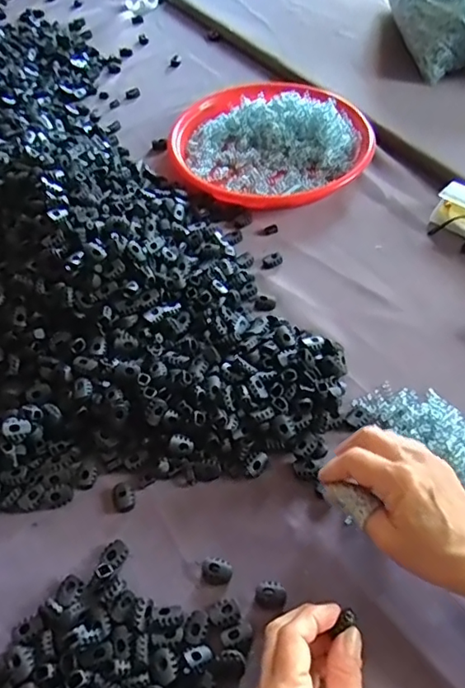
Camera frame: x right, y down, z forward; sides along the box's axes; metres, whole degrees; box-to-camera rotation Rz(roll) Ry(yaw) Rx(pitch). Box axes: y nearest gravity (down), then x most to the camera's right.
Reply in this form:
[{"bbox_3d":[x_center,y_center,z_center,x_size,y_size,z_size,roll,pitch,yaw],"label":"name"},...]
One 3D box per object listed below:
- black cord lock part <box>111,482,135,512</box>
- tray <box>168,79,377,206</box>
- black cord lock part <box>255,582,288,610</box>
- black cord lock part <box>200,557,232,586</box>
[{"bbox_3d":[-0.087,0.121,0.432,0.018,0.006,0.023,-27,55,-15],"label":"black cord lock part"},{"bbox_3d":[0.045,-0.258,0.689,0.240,0.040,0.234,23,58,20],"label":"tray"},{"bbox_3d":[0.027,0.176,0.382,0.021,0.006,0.017,-4,52,2],"label":"black cord lock part"},{"bbox_3d":[-0.012,0.164,0.396,0.023,0.007,0.018,10,54,12],"label":"black cord lock part"}]

